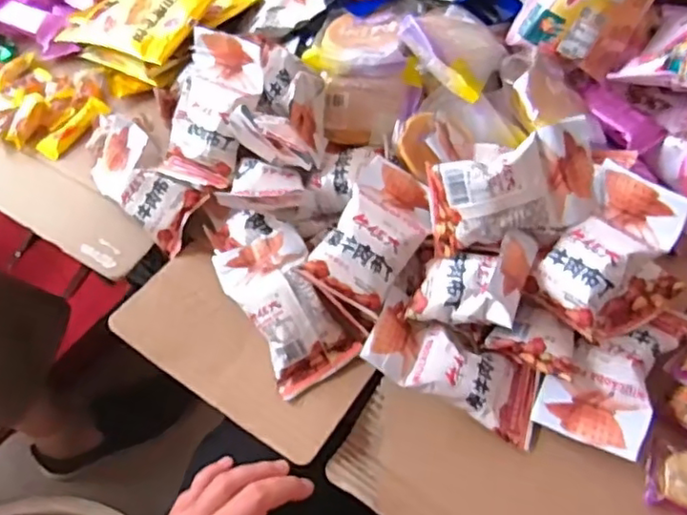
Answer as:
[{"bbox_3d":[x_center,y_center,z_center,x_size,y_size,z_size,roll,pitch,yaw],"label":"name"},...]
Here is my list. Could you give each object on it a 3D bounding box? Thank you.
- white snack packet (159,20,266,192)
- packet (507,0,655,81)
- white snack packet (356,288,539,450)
[{"bbox_3d":[-0.126,-0.137,0.577,0.091,0.026,0.136,24,102,24],"label":"white snack packet"},{"bbox_3d":[0.229,-0.236,0.573,0.102,0.115,0.057,34,34,14],"label":"packet"},{"bbox_3d":[0.090,0.083,0.487,0.146,0.025,0.070,29,60,-3],"label":"white snack packet"}]

